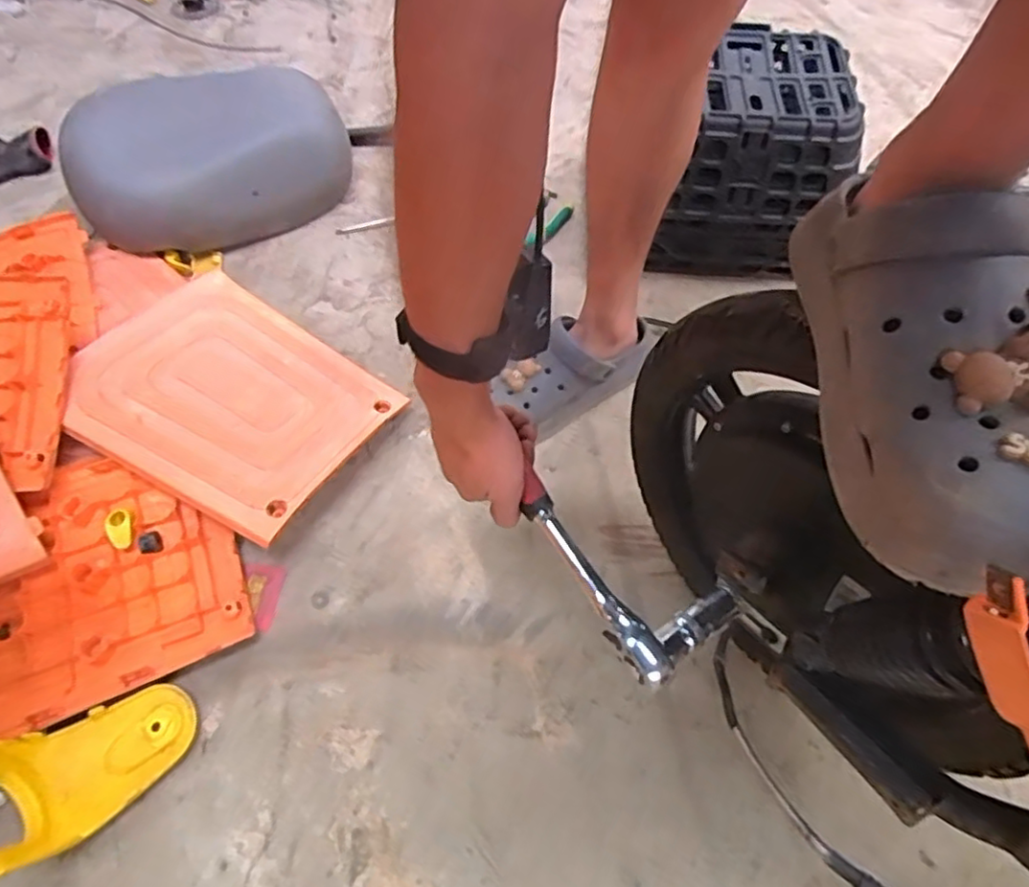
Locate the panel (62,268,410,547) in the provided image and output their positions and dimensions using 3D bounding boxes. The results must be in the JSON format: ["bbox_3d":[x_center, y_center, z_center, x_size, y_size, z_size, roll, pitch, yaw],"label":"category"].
[{"bbox_3d":[-0.317,-0.057,0.718,0.322,0.021,0.244,30,55,12],"label":"panel"}]

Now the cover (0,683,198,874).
[{"bbox_3d":[-0.357,0.260,0.541,0.149,0.079,0.108,-34,66,-20],"label":"cover"}]

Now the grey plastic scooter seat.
[{"bbox_3d":[-0.410,-0.391,0.889,0.357,0.148,0.223,-17,61,-11],"label":"grey plastic scooter seat"}]

